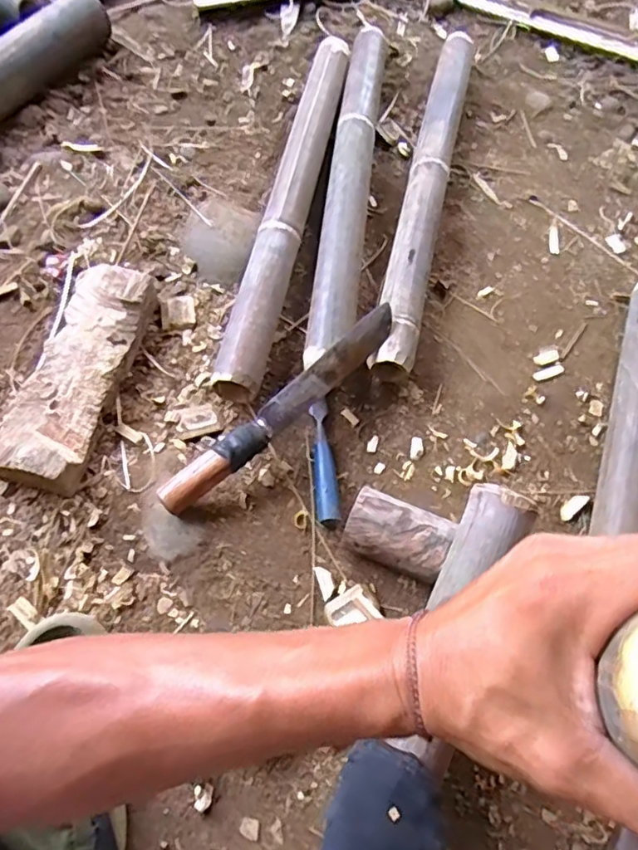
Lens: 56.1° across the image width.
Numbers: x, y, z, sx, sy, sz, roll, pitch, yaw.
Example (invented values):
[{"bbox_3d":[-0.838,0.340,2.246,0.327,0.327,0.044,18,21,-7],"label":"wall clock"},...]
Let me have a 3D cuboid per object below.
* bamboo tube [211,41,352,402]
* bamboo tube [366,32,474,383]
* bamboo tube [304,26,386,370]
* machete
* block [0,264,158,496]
[{"bbox_3d":[-0.039,-0.329,0.853,0.062,0.064,0.651,11,67,3],"label":"bamboo tube"},{"bbox_3d":[0.160,-0.353,0.876,0.060,0.065,0.664,12,67,6],"label":"bamboo tube"},{"bbox_3d":[0.046,-0.367,0.871,0.063,0.062,0.655,7,67,1],"label":"bamboo tube"},{"bbox_3d":[-0.041,-0.022,0.693,0.339,0.032,0.040,-41,72,-16],"label":"machete"},{"bbox_3d":[-0.304,-0.068,0.734,0.119,0.060,0.295,12,67,3],"label":"block"}]

